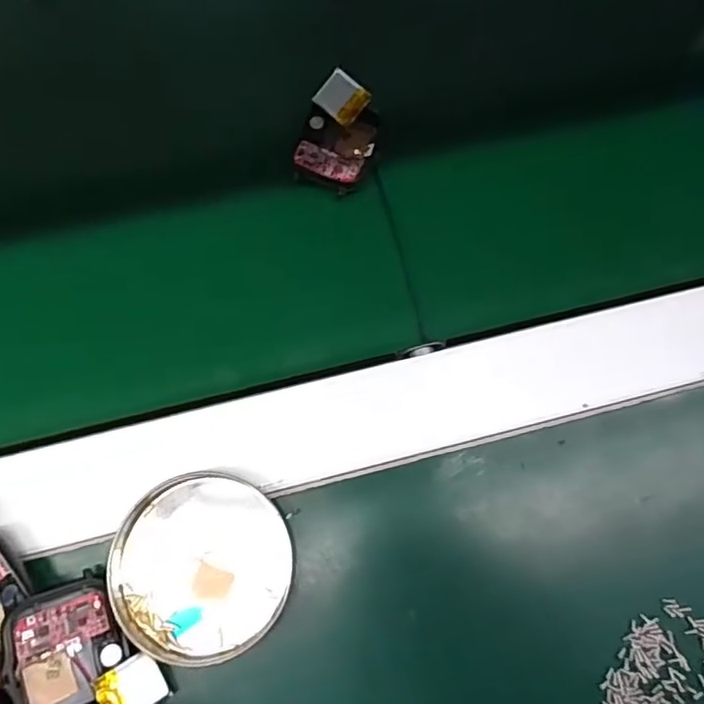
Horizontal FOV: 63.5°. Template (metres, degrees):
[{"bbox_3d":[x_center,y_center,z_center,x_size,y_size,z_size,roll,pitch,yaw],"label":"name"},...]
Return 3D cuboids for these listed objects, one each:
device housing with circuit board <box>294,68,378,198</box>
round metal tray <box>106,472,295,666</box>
[{"bbox_3d":[-0.006,-0.102,0.267,0.035,0.015,0.051,15,74,3],"label":"device housing with circuit board"},{"bbox_3d":[-0.057,0.081,0.217,0.065,0.009,0.067,0,74,-1],"label":"round metal tray"}]

